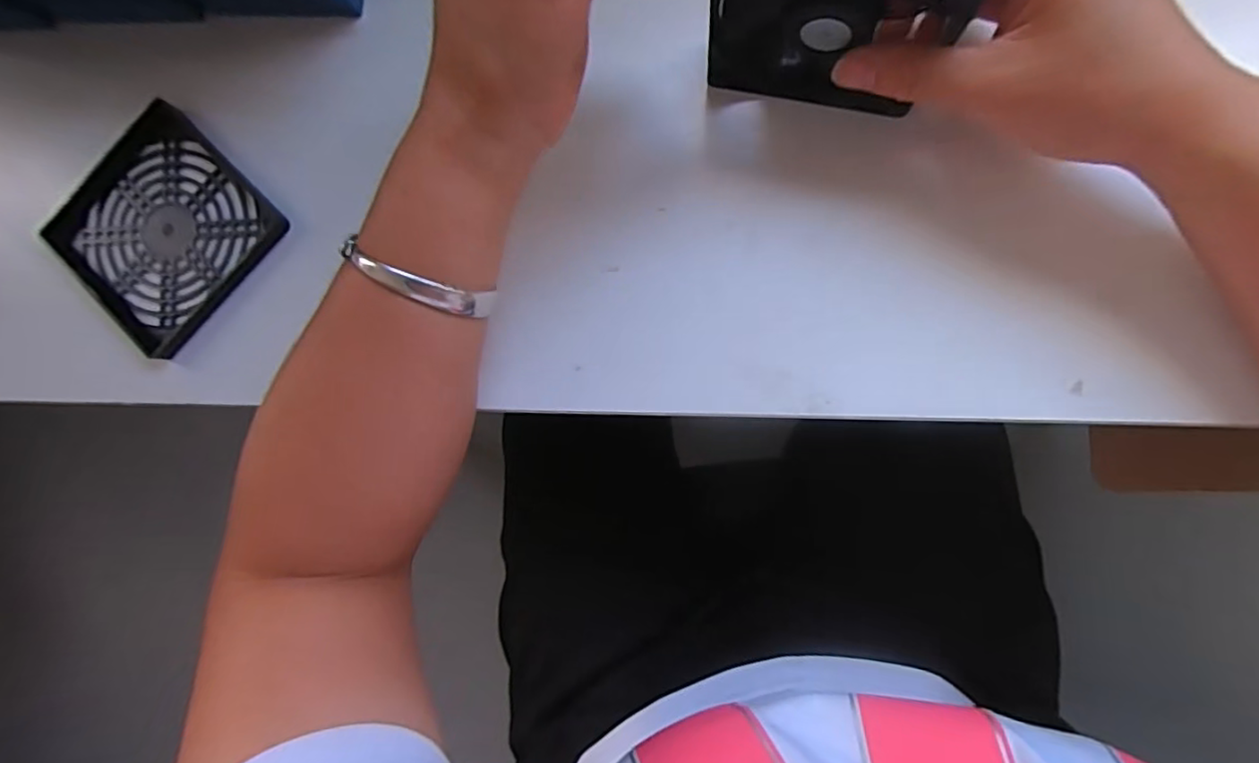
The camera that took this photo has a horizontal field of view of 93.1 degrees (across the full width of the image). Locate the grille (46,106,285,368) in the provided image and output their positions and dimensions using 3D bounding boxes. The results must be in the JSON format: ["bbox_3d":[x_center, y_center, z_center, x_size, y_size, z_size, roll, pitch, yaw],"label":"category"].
[{"bbox_3d":[-0.238,-0.077,0.303,0.105,0.016,0.095,44,91,7],"label":"grille"}]

